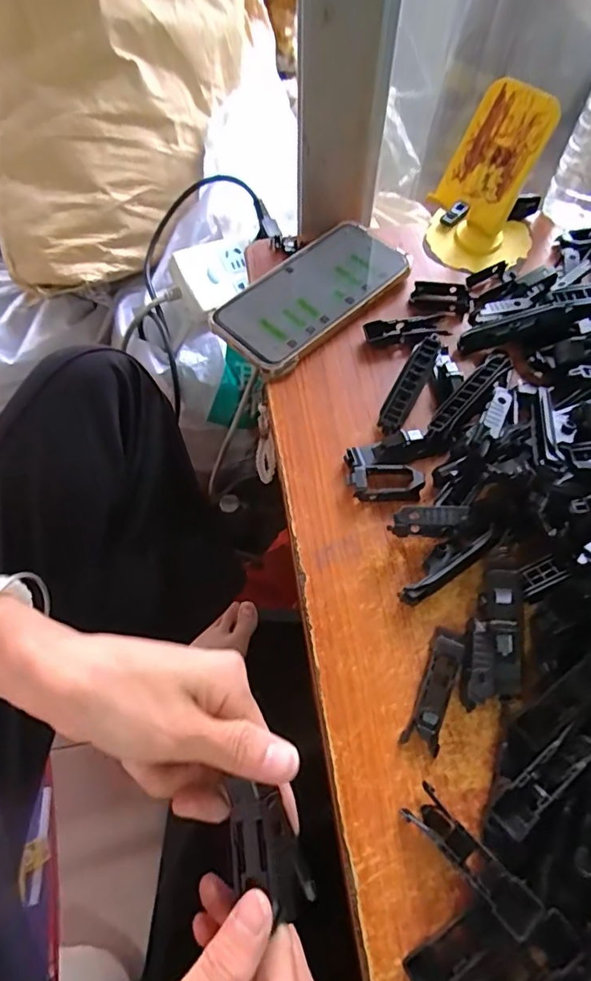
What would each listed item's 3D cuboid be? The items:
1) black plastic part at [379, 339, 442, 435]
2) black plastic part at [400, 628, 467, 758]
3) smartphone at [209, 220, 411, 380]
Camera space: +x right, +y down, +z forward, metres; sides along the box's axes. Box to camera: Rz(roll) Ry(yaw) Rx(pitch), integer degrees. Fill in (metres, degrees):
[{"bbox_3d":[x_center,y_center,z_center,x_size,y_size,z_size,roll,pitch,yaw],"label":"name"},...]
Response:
[{"bbox_3d":[0.083,-0.077,0.379,0.018,0.007,0.080,27,82,13],"label":"black plastic part"},{"bbox_3d":[0.078,0.111,0.291,0.019,0.014,0.063,20,64,10],"label":"black plastic part"},{"bbox_3d":[0.014,-0.164,0.433,0.082,0.015,0.174,42,70,19],"label":"smartphone"}]

